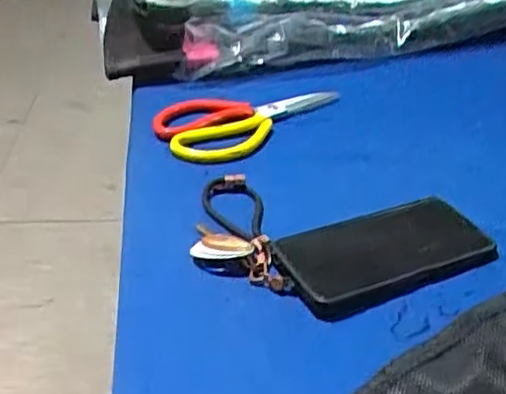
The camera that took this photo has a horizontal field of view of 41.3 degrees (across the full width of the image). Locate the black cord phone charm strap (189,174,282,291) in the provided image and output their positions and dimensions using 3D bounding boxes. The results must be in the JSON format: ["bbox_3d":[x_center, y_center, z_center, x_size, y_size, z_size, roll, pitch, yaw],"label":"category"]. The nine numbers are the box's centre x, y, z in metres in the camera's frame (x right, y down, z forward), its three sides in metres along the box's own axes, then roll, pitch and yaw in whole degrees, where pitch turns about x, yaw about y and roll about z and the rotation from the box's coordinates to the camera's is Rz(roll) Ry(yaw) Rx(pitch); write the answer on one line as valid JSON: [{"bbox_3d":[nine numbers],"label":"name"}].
[{"bbox_3d":[-0.017,0.023,0.530,0.060,0.012,0.132,-3,35,-7],"label":"black cord phone charm strap"}]

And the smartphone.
[{"bbox_3d":[0.100,0.042,0.504,0.159,0.017,0.073,-13,37,-20],"label":"smartphone"}]

